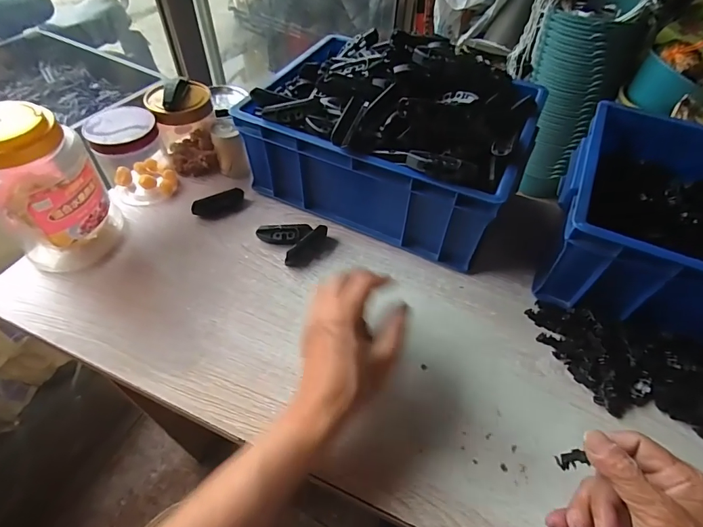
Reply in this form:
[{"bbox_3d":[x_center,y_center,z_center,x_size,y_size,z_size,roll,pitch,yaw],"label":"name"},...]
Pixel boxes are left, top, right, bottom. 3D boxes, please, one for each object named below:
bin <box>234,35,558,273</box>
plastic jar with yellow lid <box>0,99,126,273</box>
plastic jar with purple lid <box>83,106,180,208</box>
[{"bbox_3d":[0.056,-0.178,0.531,0.336,0.175,0.248,24,54,15],"label":"bin"},{"bbox_3d":[-0.339,-0.082,0.442,0.088,0.173,0.106,39,59,25],"label":"plastic jar with yellow lid"},{"bbox_3d":[-0.291,-0.140,0.534,0.081,0.118,0.077,1,52,-2],"label":"plastic jar with purple lid"}]

